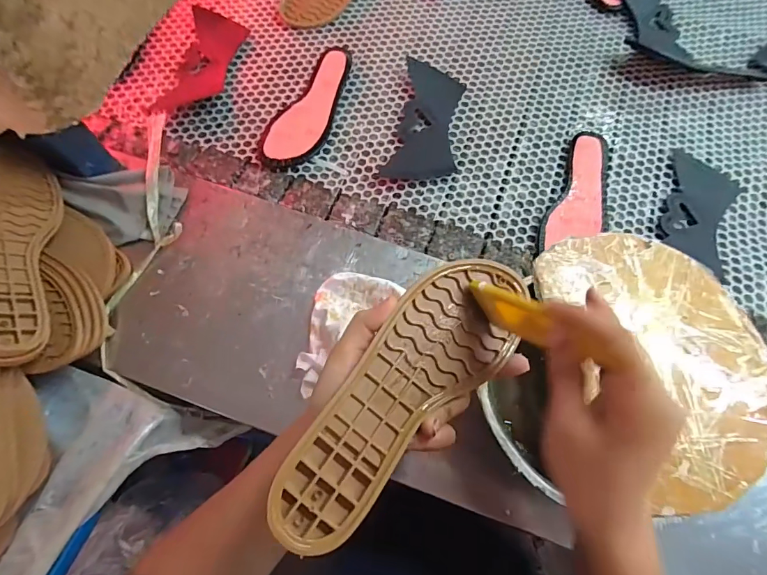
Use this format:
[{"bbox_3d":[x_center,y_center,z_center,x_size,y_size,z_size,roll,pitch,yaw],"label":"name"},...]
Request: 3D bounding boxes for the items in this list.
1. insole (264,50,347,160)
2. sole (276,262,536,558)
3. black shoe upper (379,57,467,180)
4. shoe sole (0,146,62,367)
[{"bbox_3d":[-0.101,-0.255,0.576,0.063,0.016,0.202,20,69,6],"label":"insole"},{"bbox_3d":[0.023,0.062,0.280,0.078,0.021,0.236,38,62,12],"label":"sole"},{"bbox_3d":[0.064,-0.234,0.580,0.089,0.009,0.205,12,68,3],"label":"black shoe upper"},{"bbox_3d":[-0.352,-0.042,0.378,0.015,0.082,0.238,-38,60,24],"label":"shoe sole"}]

